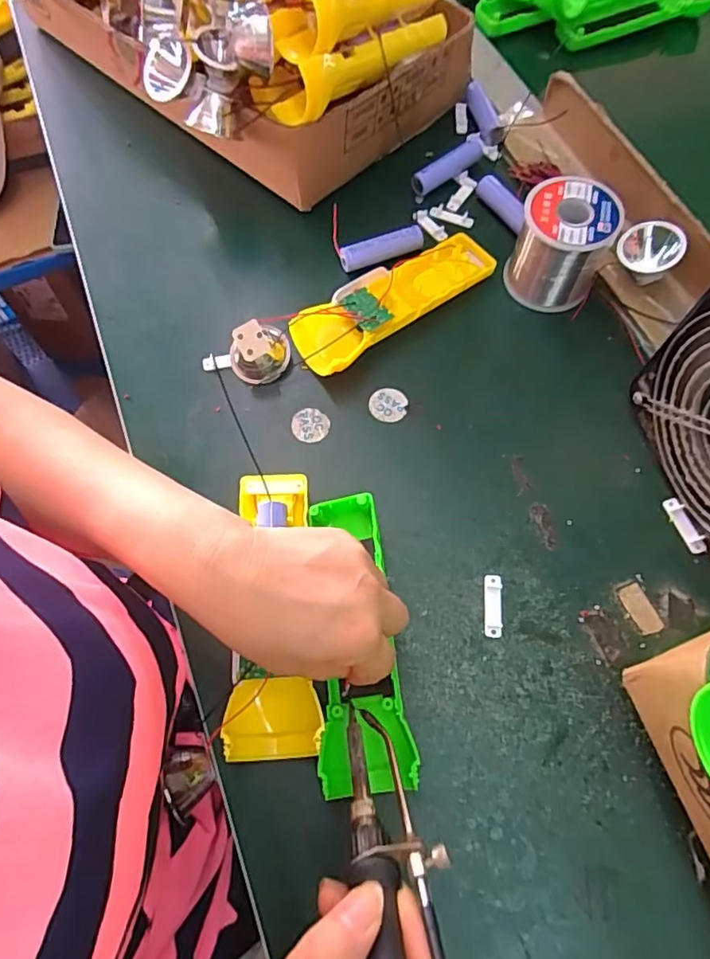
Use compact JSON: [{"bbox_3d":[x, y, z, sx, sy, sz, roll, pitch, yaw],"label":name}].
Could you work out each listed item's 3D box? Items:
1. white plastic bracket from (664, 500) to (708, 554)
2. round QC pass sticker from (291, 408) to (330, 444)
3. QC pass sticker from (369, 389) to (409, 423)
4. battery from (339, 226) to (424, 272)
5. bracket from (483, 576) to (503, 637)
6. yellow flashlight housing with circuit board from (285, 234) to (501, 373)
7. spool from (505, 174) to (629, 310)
[{"bbox_3d":[0.210,0.029,0.357,0.010,0.005,0.037,-17,68,-6],"label":"white plastic bracket"},{"bbox_3d":[-0.031,-0.038,0.395,0.026,0.004,0.024,-1,67,1],"label":"round QC pass sticker"},{"bbox_3d":[0.024,-0.053,0.399,0.026,0.004,0.025,3,67,3],"label":"QC pass sticker"},{"bbox_3d":[0.023,-0.182,0.448,0.069,0.017,0.019,-20,68,-7],"label":"battery"},{"bbox_3d":[0.083,0.076,0.340,0.010,0.005,0.037,3,67,3],"label":"bracket"},{"bbox_3d":[0.030,-0.132,0.417,0.162,0.030,0.045,-35,70,-13],"label":"yellow flashlight housing with circuit board"},{"bbox_3d":[0.151,-0.172,0.415,0.065,0.067,0.060,-1,67,1],"label":"spool"}]

